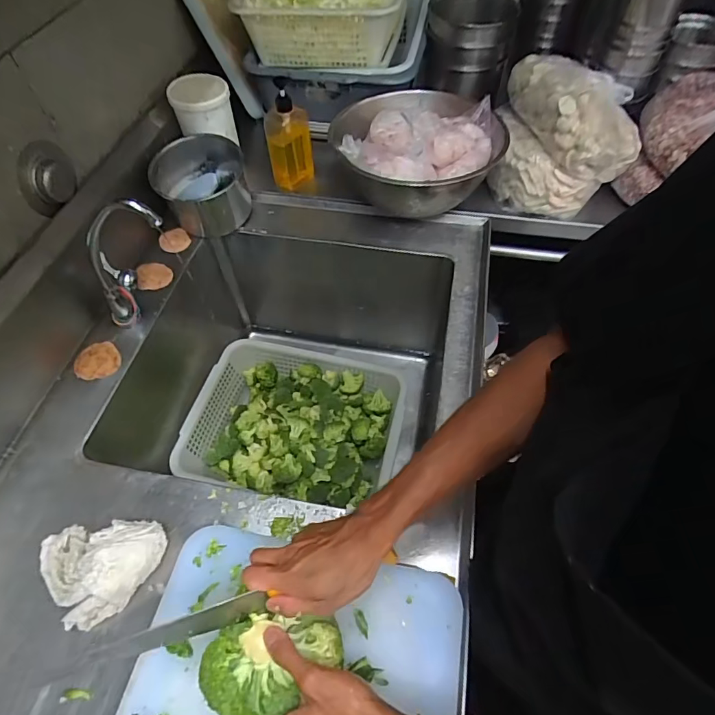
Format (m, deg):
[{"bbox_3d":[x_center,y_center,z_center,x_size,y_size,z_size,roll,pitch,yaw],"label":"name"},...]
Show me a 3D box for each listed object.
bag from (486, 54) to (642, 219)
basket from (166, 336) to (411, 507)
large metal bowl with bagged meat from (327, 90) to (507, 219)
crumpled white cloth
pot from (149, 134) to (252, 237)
[{"bbox_3d":[0.400,-0.425,0.869,0.232,0.198,0.224,8,56,7],"label":"bag"},{"bbox_3d":[-0.134,0.139,0.977,0.434,0.105,0.323,9,57,7],"label":"basket"},{"bbox_3d":[0.131,-0.387,0.898,0.288,0.168,0.310,-1,56,1],"label":"large metal bowl with bagged meat"},{"bbox_3d":[-0.326,0.260,0.543,0.158,0.058,0.113,2,56,2],"label":"crumpled white cloth"},{"bbox_3d":[-0.305,-0.336,0.891,0.170,0.128,0.167,-1,56,1],"label":"pot"}]

